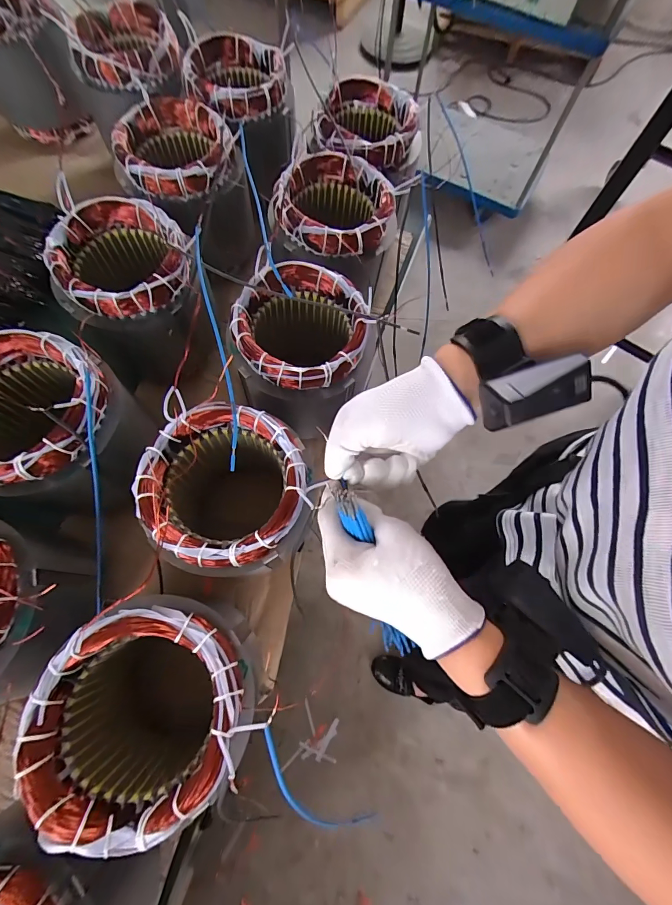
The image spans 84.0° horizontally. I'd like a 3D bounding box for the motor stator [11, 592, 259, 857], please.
[{"bbox_3d":[-0.140,0.204,0.319,0.149,0.163,0.146,1,70,-2],"label":"motor stator"}]

